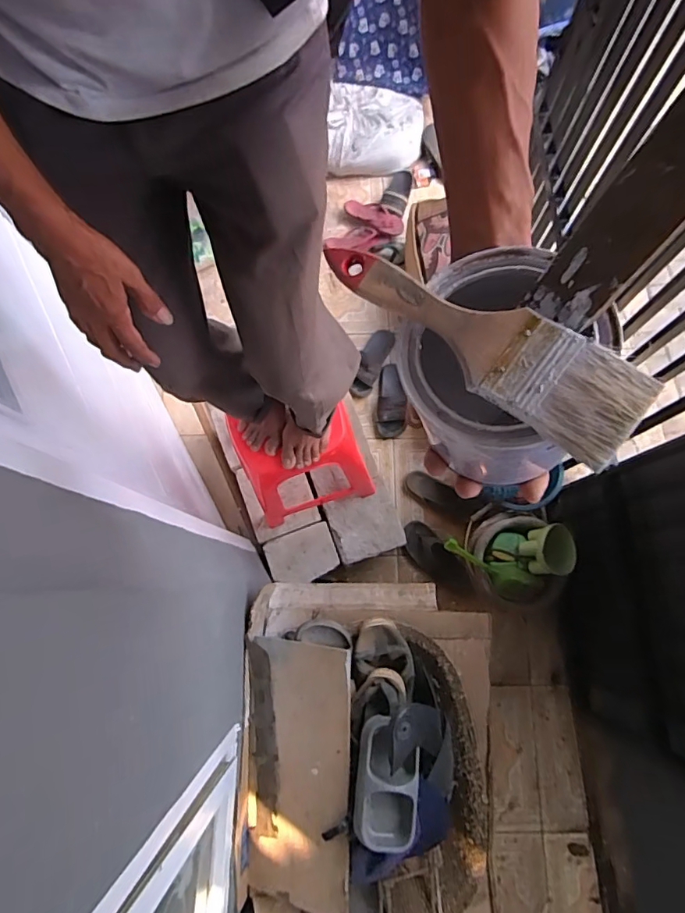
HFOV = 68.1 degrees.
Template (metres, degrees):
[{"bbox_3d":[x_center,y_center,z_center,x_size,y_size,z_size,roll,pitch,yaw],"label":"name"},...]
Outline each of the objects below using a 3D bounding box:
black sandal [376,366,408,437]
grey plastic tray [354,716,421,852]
[{"bbox_3d":[0.167,-0.192,1.724,0.096,0.044,0.245,6,77,2],"label":"black sandal"},{"bbox_3d":[0.080,0.574,0.896,0.106,0.038,0.202,6,77,2],"label":"grey plastic tray"}]

